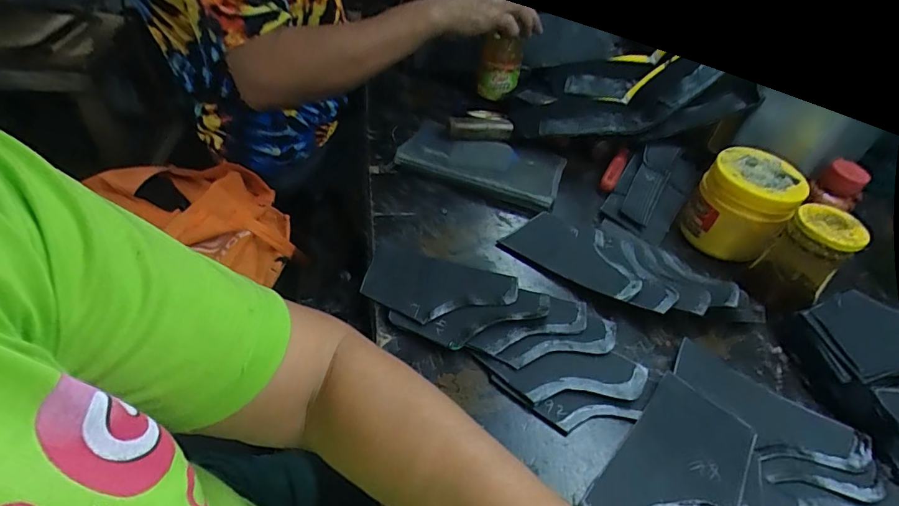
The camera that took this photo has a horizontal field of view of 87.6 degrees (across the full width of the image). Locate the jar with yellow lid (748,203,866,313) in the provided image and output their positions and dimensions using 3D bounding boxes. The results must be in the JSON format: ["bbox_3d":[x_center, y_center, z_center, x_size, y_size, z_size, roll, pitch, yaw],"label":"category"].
[{"bbox_3d":[0.343,0.007,0.458,0.060,0.098,0.055,35,50,26],"label":"jar with yellow lid"}]

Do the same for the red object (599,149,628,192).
[{"bbox_3d":[0.215,-0.108,0.611,0.019,0.026,0.071,24,46,17],"label":"red object"}]

